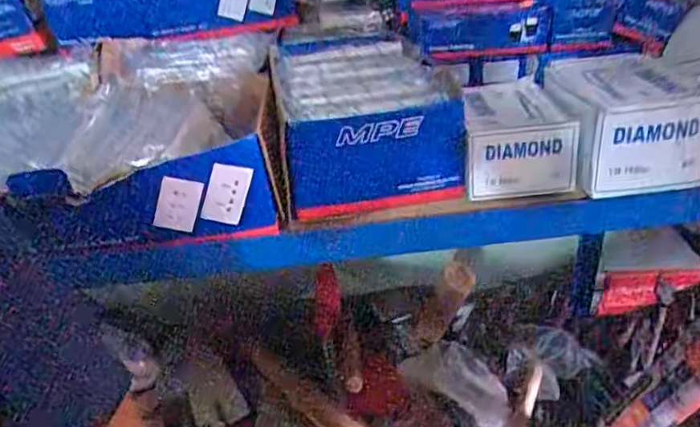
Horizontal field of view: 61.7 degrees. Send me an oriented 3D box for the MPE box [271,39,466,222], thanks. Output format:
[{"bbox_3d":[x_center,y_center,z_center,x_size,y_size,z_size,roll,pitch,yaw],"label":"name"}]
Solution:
[{"bbox_3d":[0.007,-0.092,0.545,0.150,0.080,0.228,-9,31,-4],"label":"MPE box"}]

